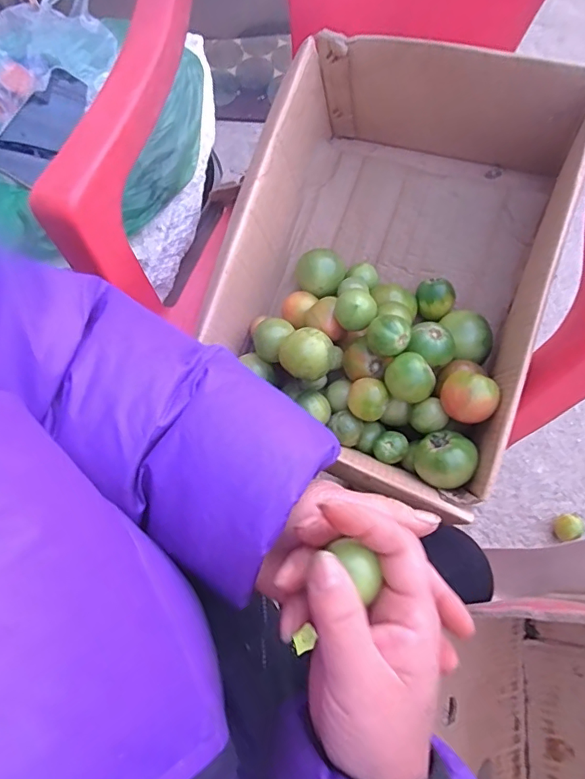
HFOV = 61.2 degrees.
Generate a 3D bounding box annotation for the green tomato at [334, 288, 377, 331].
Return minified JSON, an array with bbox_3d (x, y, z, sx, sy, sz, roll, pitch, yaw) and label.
[{"bbox_3d":[0.064,-0.079,0.513,0.043,0.041,0.038,17,71,9],"label":"green tomato"}]

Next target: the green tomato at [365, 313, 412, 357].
[{"bbox_3d":[0.094,-0.049,0.492,0.042,0.047,0.037,13,70,7],"label":"green tomato"}]

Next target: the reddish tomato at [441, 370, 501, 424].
[{"bbox_3d":[0.164,0.010,0.465,0.048,0.045,0.044,-1,69,2],"label":"reddish tomato"}]

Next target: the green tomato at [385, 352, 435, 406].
[{"bbox_3d":[0.115,-0.010,0.483,0.040,0.039,0.047,-32,71,-9],"label":"green tomato"}]

